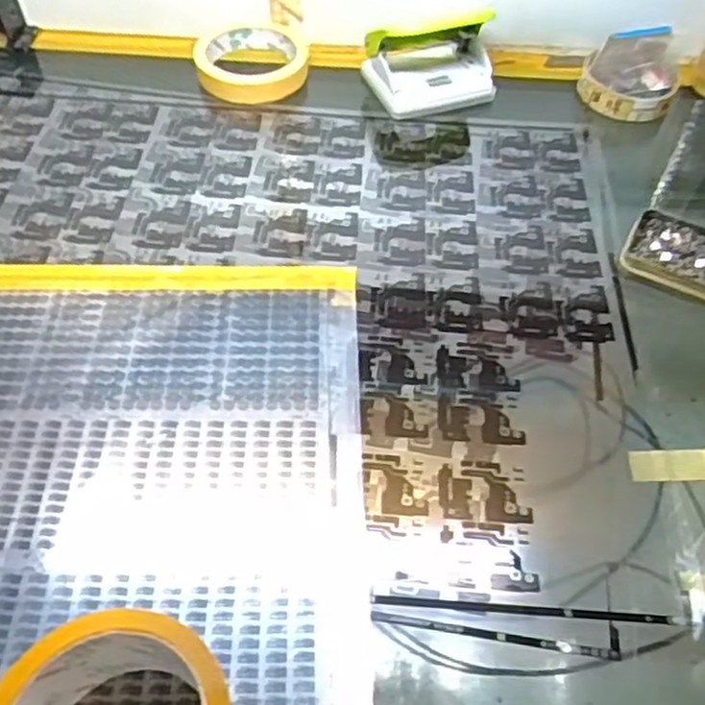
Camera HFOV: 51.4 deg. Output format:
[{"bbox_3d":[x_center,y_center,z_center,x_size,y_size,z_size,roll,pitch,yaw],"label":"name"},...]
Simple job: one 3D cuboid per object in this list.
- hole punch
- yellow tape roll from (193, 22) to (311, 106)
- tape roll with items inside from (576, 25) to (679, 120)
[{"bbox_3d":[0.065,-0.256,0.625,0.108,0.062,0.077,-16,55,-13],"label":"hole punch"},{"bbox_3d":[-0.086,-0.259,0.644,0.095,0.019,0.096,1,53,-1],"label":"yellow tape roll"},{"bbox_3d":[0.239,-0.245,0.628,0.079,0.051,0.078,1,53,-1],"label":"tape roll with items inside"}]

